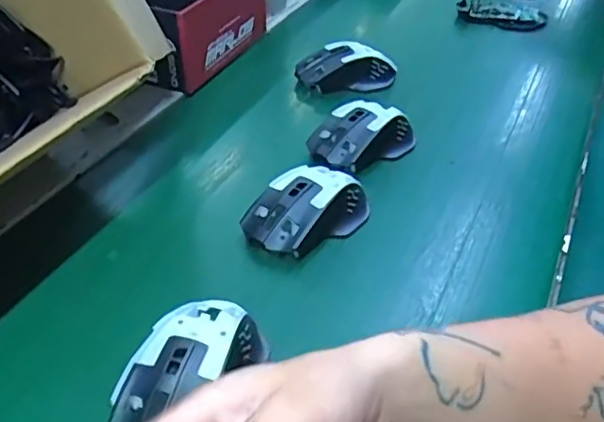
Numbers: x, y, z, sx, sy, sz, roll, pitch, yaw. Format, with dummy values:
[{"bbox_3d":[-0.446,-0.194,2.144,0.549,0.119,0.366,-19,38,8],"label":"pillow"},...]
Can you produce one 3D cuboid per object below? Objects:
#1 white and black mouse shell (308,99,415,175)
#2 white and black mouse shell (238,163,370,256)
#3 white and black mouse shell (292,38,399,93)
[{"bbox_3d":[0.057,-0.073,0.561,0.103,0.034,0.060,-24,47,-28],"label":"white and black mouse shell"},{"bbox_3d":[0.003,-0.005,0.478,0.065,0.037,0.105,32,48,30],"label":"white and black mouse shell"},{"bbox_3d":[0.049,-0.155,0.662,0.108,0.044,0.049,2,40,-1],"label":"white and black mouse shell"}]

